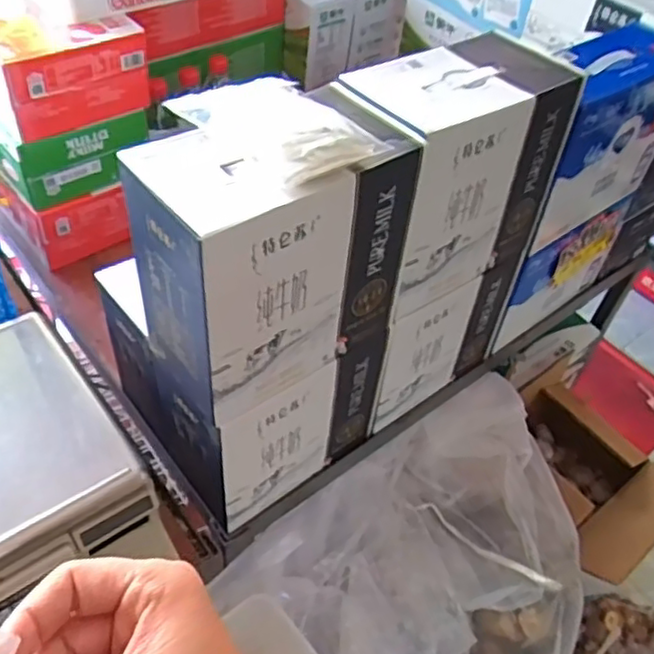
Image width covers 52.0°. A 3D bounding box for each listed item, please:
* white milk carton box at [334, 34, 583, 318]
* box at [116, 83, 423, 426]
[{"bbox_3d":[0.129,-0.174,0.743,0.223,0.225,0.152,-27,57,-27],"label":"white milk carton box"},{"bbox_3d":[-0.050,-0.074,0.628,0.224,0.247,0.135,-28,57,-27],"label":"box"}]

